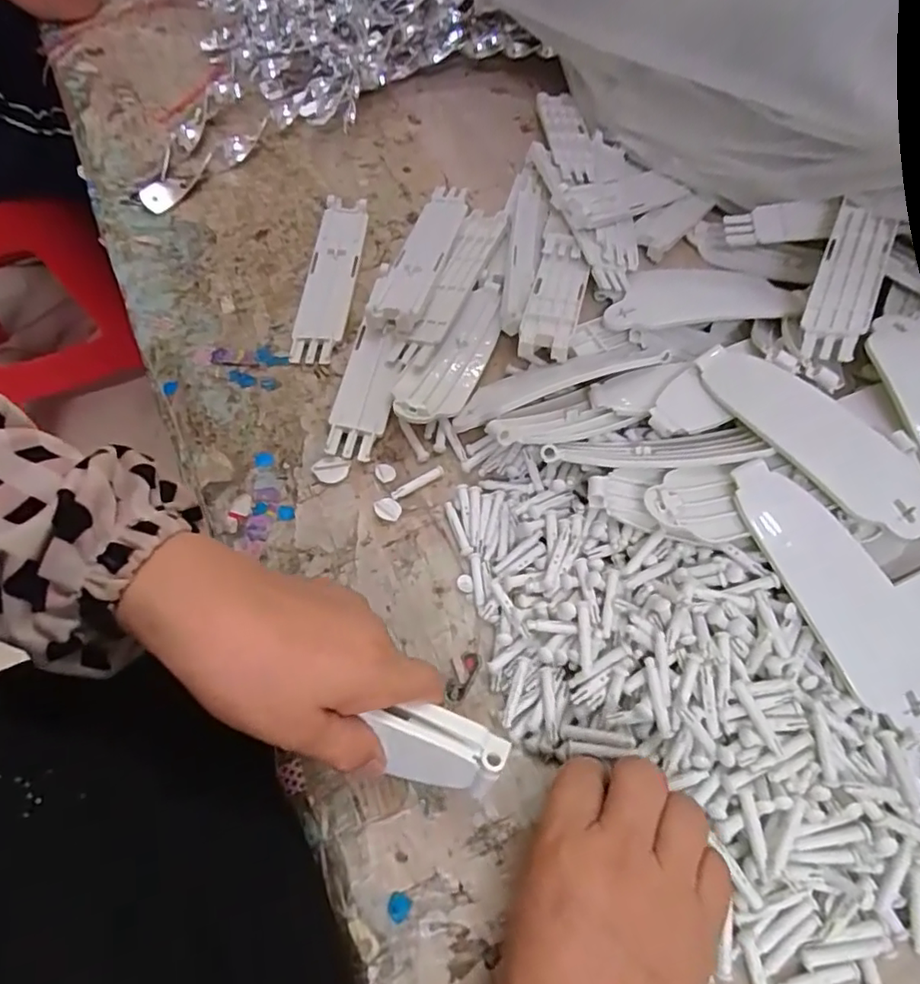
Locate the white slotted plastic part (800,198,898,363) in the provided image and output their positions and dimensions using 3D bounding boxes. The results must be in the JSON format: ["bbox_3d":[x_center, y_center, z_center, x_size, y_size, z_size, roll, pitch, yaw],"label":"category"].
[{"bbox_3d":[0.274,-0.151,0.417,0.040,0.008,0.151,16,61,28],"label":"white slotted plastic part"}]

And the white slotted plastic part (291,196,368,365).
[{"bbox_3d":[-0.105,-0.176,0.481,0.039,0.012,0.184,3,61,-1],"label":"white slotted plastic part"}]

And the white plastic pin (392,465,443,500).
[{"bbox_3d":[-0.028,-0.006,0.394,0.039,0.004,0.008,-31,67,-18],"label":"white plastic pin"}]

